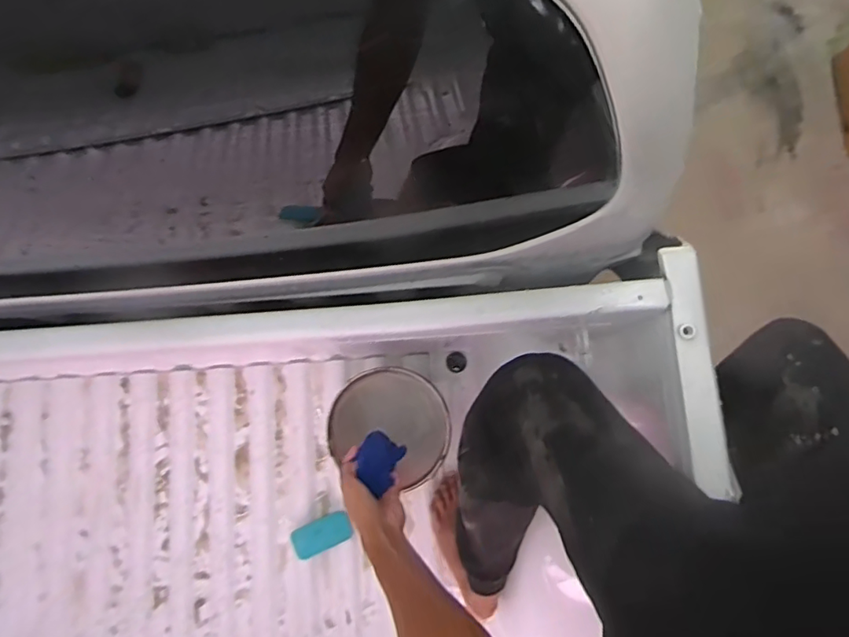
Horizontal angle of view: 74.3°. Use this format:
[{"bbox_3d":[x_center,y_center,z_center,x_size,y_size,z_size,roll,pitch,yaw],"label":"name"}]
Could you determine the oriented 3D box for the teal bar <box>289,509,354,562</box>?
[{"bbox_3d":[-0.191,0.402,1.038,0.103,0.021,0.058,-22,81,-4],"label":"teal bar"}]

